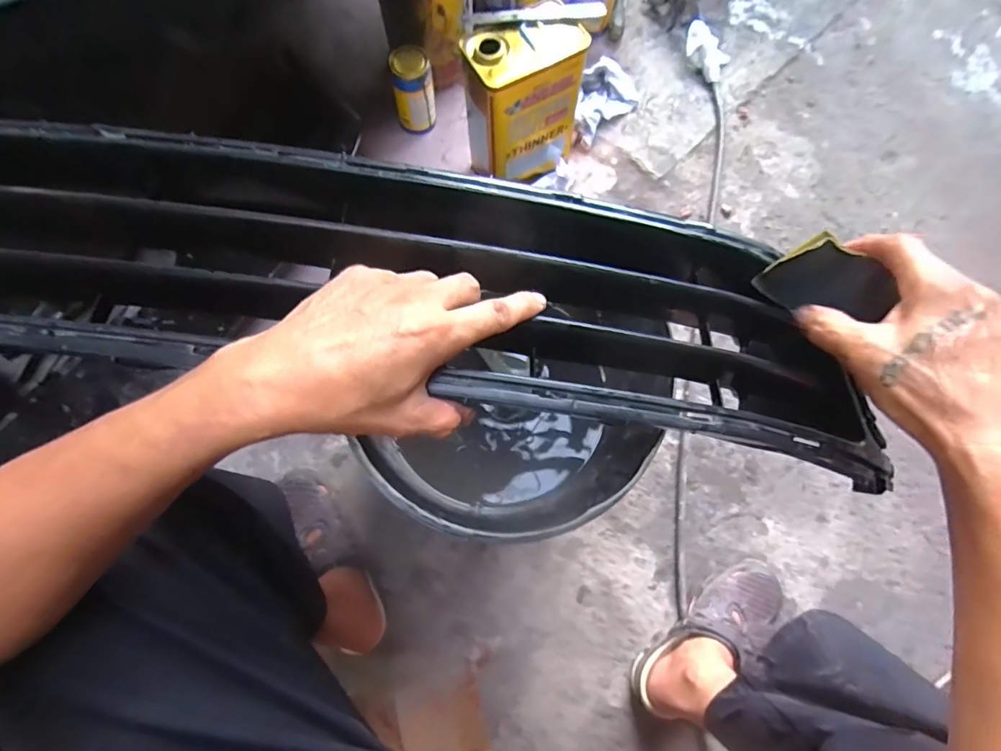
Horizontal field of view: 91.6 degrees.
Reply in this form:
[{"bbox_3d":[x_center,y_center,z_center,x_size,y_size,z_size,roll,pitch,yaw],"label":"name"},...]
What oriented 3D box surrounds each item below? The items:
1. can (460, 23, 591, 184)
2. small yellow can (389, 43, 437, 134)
[{"bbox_3d":[0.035,-0.437,0.805,0.167,0.236,0.114,-27,76,-8],"label":"can"},{"bbox_3d":[-0.158,-0.518,0.892,0.071,0.129,0.069,0,74,-1],"label":"small yellow can"}]

